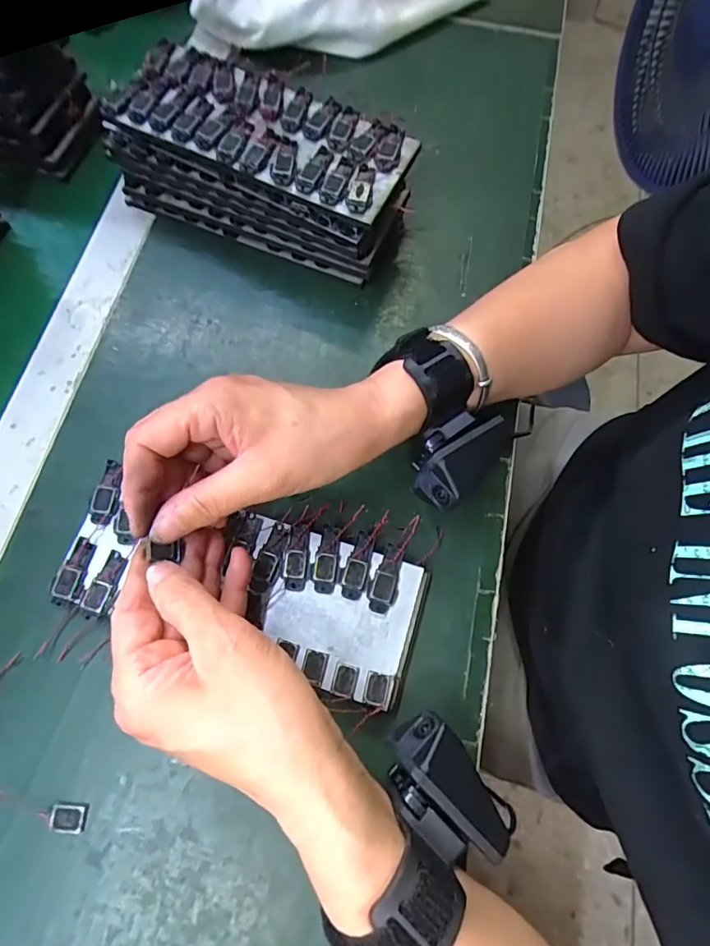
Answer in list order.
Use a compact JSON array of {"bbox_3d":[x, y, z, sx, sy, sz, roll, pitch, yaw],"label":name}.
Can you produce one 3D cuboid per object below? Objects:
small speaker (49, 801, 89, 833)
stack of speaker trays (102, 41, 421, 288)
[{"bbox_3d":[-0.149,0.179,0.263,0.018,0.004,0.013,6,70,0],"label":"small speaker"},{"bbox_3d":[-0.066,-0.222,0.374,0.205,0.079,0.085,23,71,6],"label":"stack of speaker trays"}]

